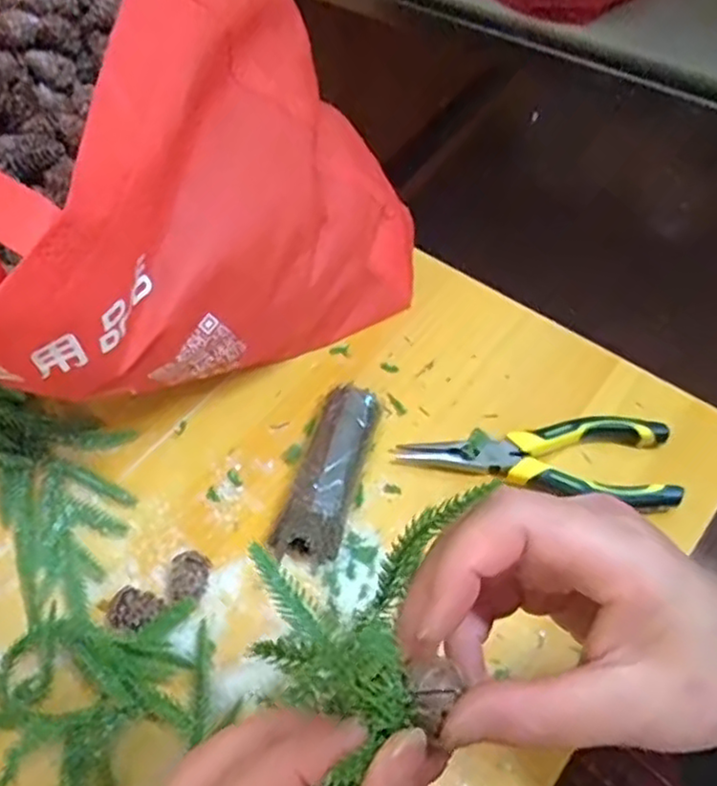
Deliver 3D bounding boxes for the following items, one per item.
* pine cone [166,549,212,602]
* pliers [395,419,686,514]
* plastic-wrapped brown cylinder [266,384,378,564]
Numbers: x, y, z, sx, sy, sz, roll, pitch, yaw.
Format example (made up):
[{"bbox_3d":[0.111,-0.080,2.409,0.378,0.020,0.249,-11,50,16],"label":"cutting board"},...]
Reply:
[{"bbox_3d":[-0.093,0.104,0.392,0.024,0.020,0.028,39,68,25],"label":"pine cone"},{"bbox_3d":[0.103,0.041,0.423,0.160,0.020,0.051,3,58,6],"label":"pliers"},{"bbox_3d":[-0.018,0.049,0.422,0.038,0.028,0.112,10,59,11],"label":"plastic-wrapped brown cylinder"}]

